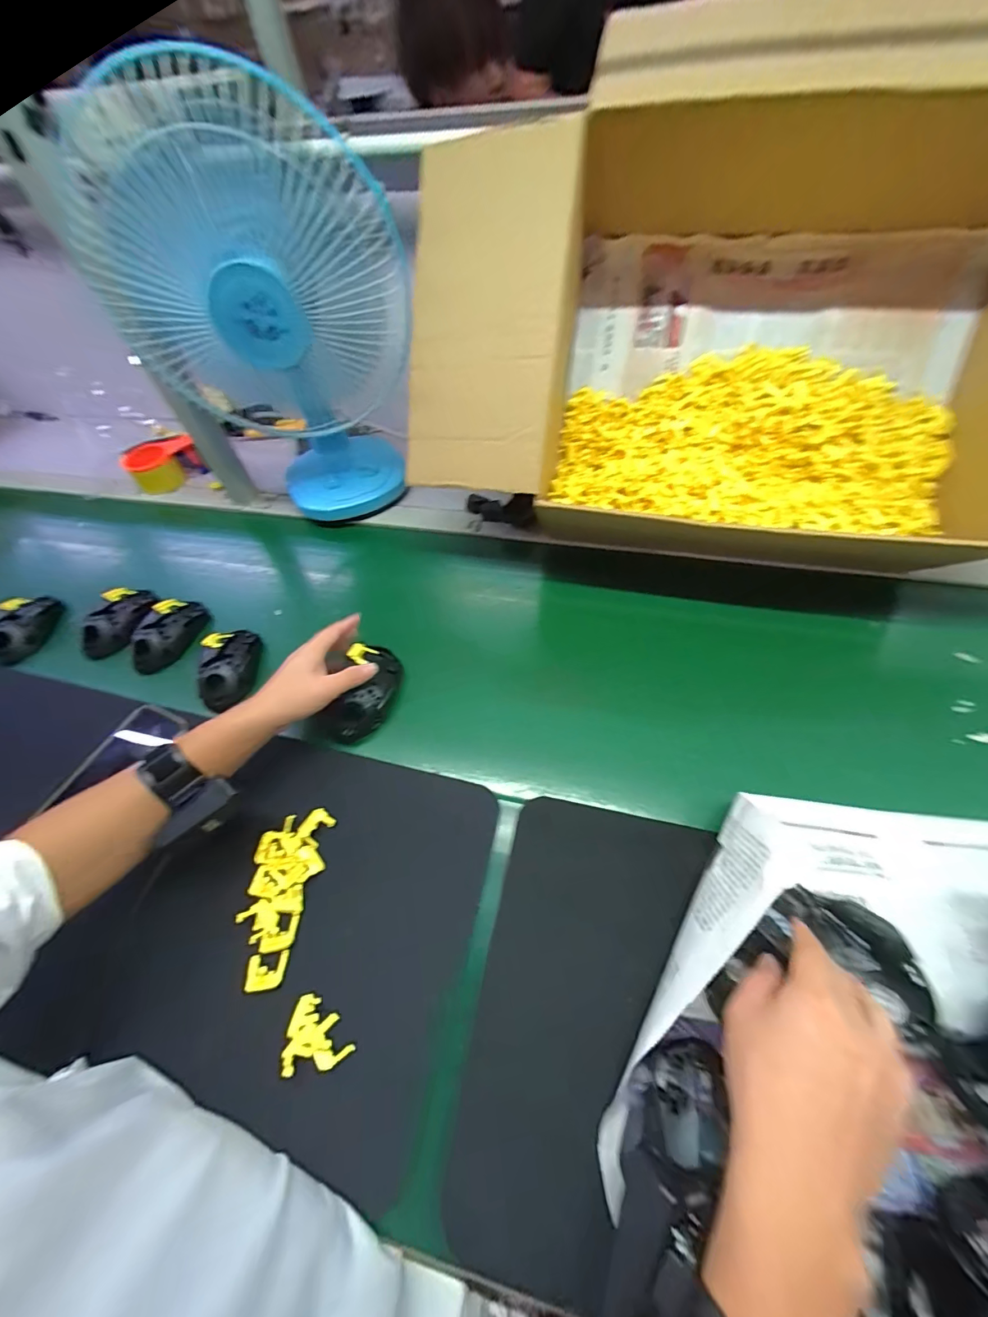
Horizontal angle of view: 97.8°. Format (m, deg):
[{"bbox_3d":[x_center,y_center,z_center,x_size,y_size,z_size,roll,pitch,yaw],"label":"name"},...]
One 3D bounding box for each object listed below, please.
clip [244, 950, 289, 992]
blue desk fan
[{"bbox_3d":[-0.193,0.265,0.365,0.032,0.005,0.025,-8,57,-2],"label":"clip"},{"bbox_3d":[-0.275,-0.401,0.571,0.297,0.442,0.215,-29,60,-15],"label":"blue desk fan"}]

